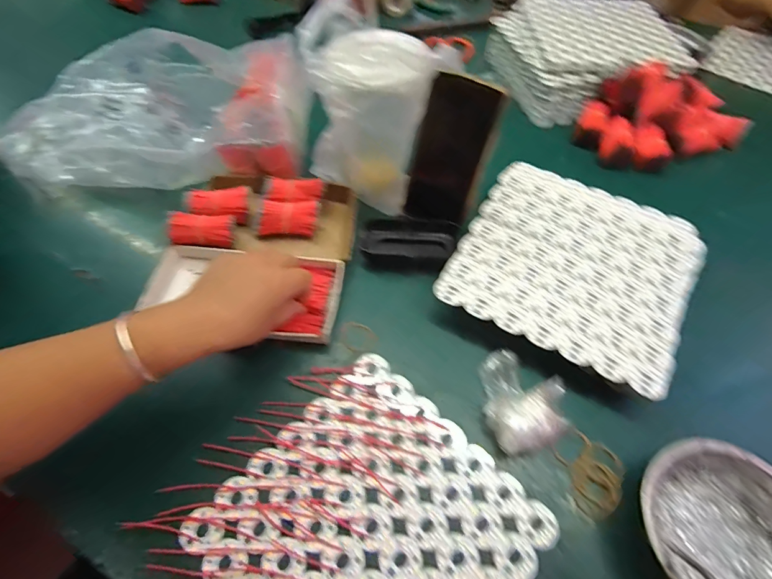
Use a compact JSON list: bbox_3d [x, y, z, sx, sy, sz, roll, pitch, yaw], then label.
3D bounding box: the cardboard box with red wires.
[{"bbox_3d":[-0.135,-0.050,0.440,0.191,0.047,0.200,9,58,5],"label":"cardboard box with red wires"}]

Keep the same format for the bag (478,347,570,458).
[{"bbox_3d":[0.123,0.098,0.358,0.068,0.026,0.091,3,57,0],"label":"bag"}]

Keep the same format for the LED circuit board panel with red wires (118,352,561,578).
[{"bbox_3d":[-0.025,0.183,0.312,0.237,0.004,0.224,39,64,21],"label":"LED circuit board panel with red wires"}]

